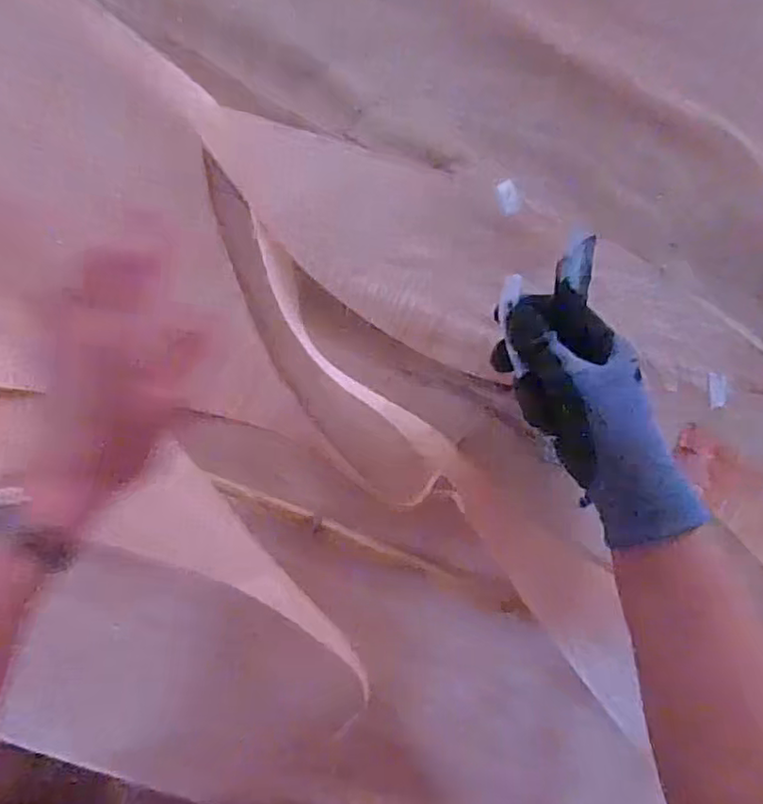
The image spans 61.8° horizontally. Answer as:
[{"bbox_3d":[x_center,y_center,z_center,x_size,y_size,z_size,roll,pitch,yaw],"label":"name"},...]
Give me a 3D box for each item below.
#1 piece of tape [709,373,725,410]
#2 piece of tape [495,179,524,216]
[{"bbox_3d":[0.268,-0.009,0.508,0.013,0.004,0.029,-2,95,-3],"label":"piece of tape"},{"bbox_3d":[0.098,-0.155,0.481,0.019,0.004,0.025,-17,93,-8],"label":"piece of tape"}]

